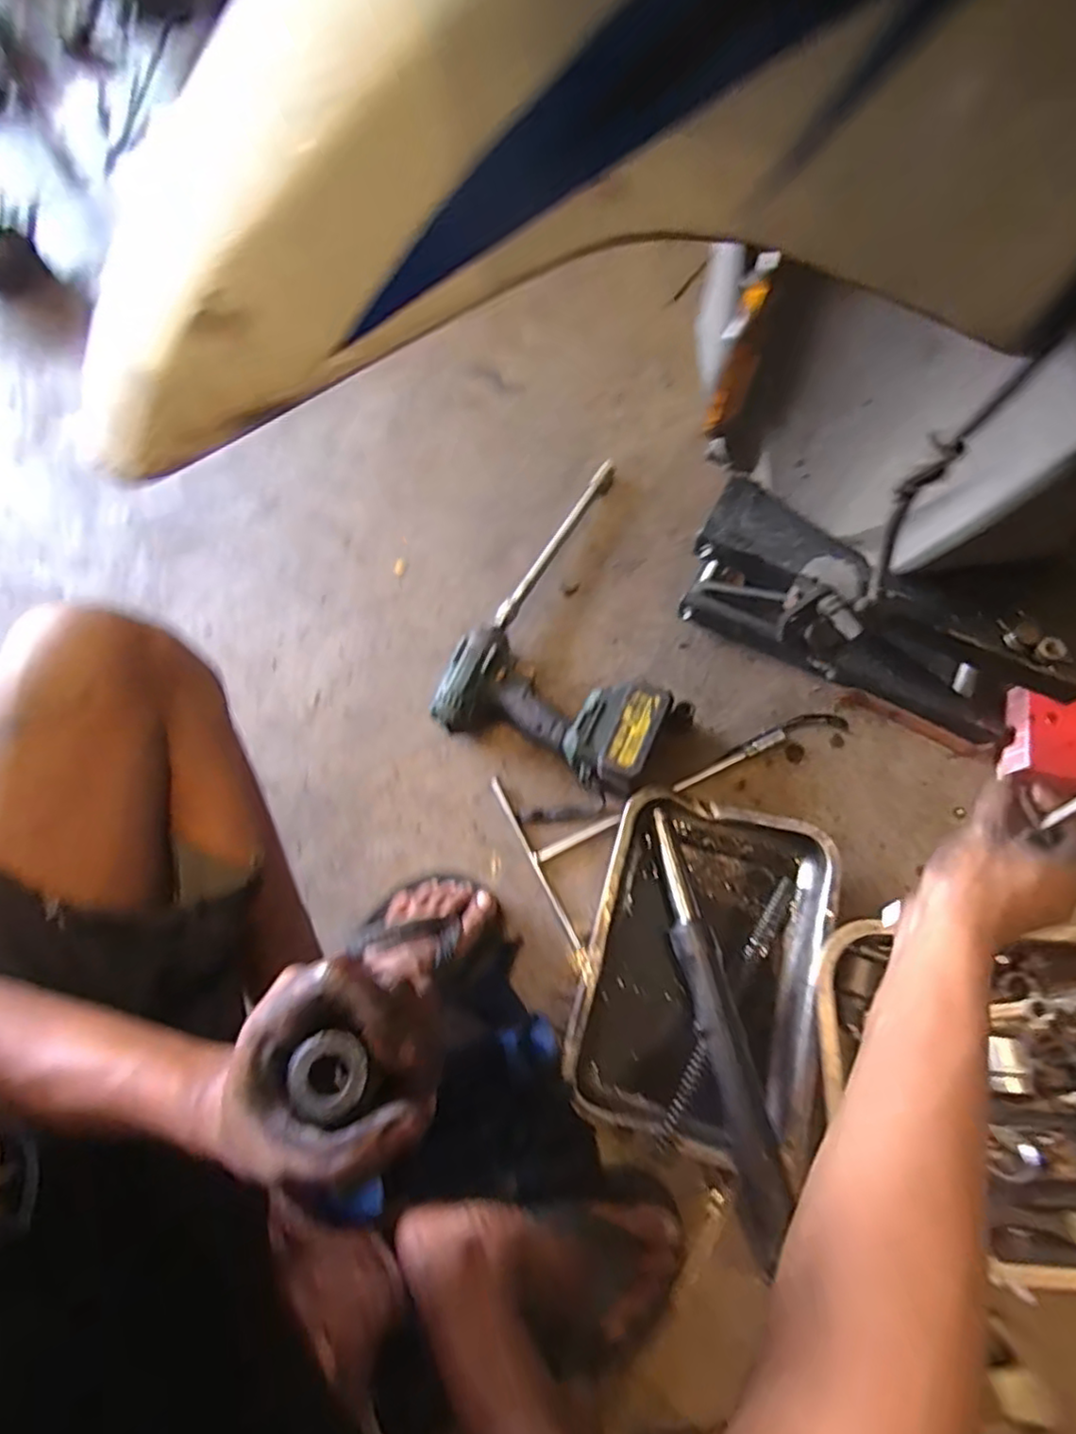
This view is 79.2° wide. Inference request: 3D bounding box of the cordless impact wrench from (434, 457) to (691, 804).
[{"bbox_3d":[0.081,-0.105,0.742,0.256,0.077,0.406,30,73,14],"label":"cordless impact wrench"}]

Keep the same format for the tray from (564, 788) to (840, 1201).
[{"bbox_3d":[0.157,0.238,0.621,0.217,0.060,0.305,15,70,9],"label":"tray"}]

